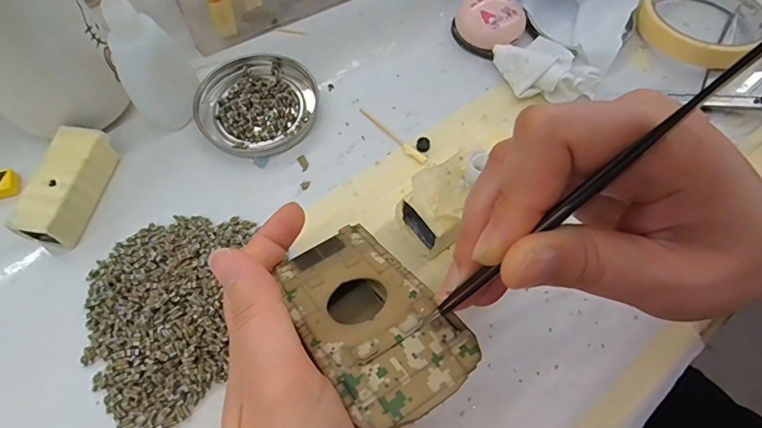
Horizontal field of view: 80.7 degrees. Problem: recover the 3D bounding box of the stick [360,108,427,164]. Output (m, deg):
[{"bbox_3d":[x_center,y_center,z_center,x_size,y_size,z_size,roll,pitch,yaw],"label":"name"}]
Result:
[{"bbox_3d":[0.007,-0.052,0.293,0.006,0.004,0.059,-41,71,-18],"label":"stick"}]

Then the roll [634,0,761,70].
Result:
[{"bbox_3d":[0.236,-0.147,0.326,0.087,0.017,0.081,0,65,0],"label":"roll"}]

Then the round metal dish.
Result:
[{"bbox_3d":[-0.083,-0.075,0.298,0.080,0.010,0.077,0,65,0],"label":"round metal dish"}]

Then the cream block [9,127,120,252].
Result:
[{"bbox_3d":[-0.181,-0.015,0.256,0.027,0.030,0.067,8,65,3],"label":"cream block"}]

